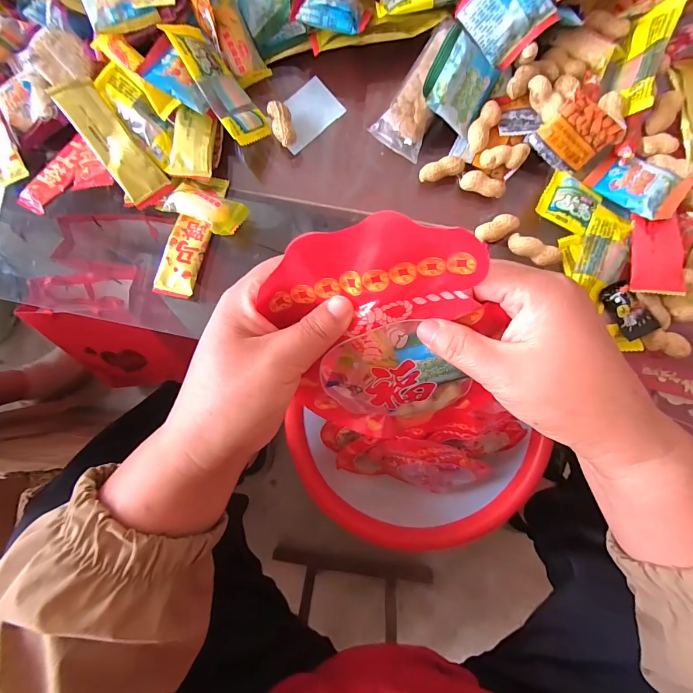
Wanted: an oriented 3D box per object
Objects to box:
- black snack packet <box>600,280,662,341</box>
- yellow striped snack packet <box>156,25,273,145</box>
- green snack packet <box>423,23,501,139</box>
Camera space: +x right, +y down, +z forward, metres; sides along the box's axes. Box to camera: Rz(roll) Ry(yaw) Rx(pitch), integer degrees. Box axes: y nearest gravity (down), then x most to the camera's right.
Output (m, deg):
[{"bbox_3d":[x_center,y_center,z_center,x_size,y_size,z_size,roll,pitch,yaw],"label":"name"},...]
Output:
[{"bbox_3d":[0.212,-0.027,0.265,0.025,0.006,0.044,-30,85,0],"label":"black snack packet"},{"bbox_3d":[-0.098,-0.203,0.276,0.039,0.008,0.094,-42,102,-37],"label":"yellow striped snack packet"},{"bbox_3d":[0.084,-0.194,0.263,0.052,0.012,0.047,21,113,-29],"label":"green snack packet"}]

